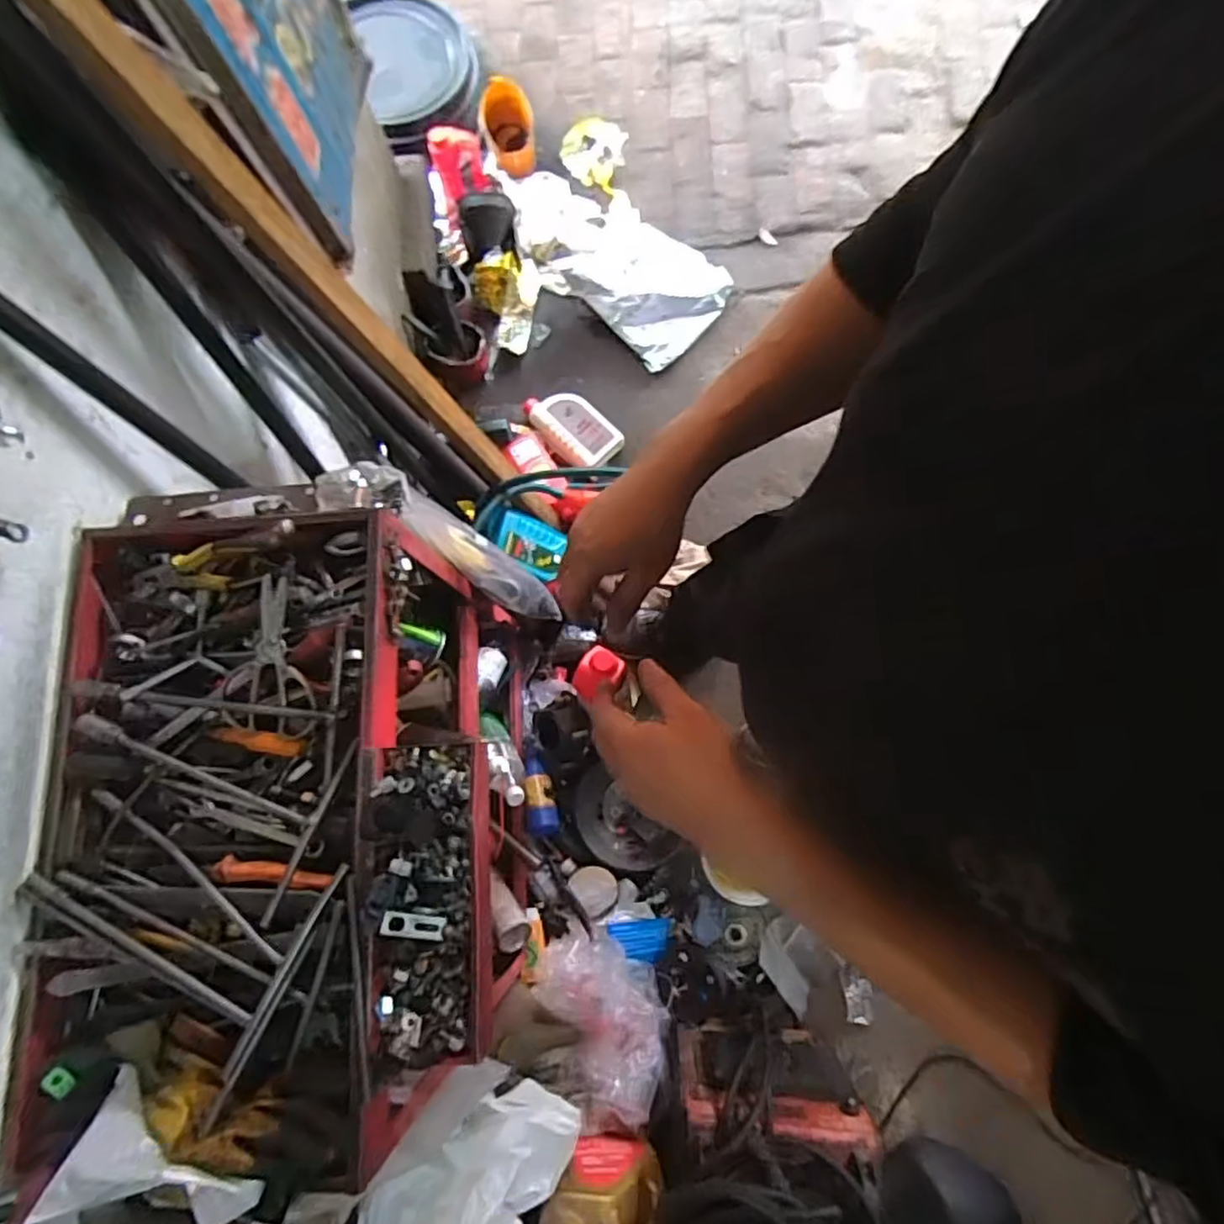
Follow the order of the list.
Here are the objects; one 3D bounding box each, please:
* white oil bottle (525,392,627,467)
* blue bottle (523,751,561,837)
[{"bbox_3d":[-0.090,-0.428,1.538,0.235,0.052,0.123,43,84,11],"label":"white oil bottle"},{"bbox_3d":[-0.143,0.367,1.337,0.060,0.064,0.159,-8,78,3],"label":"blue bottle"}]

